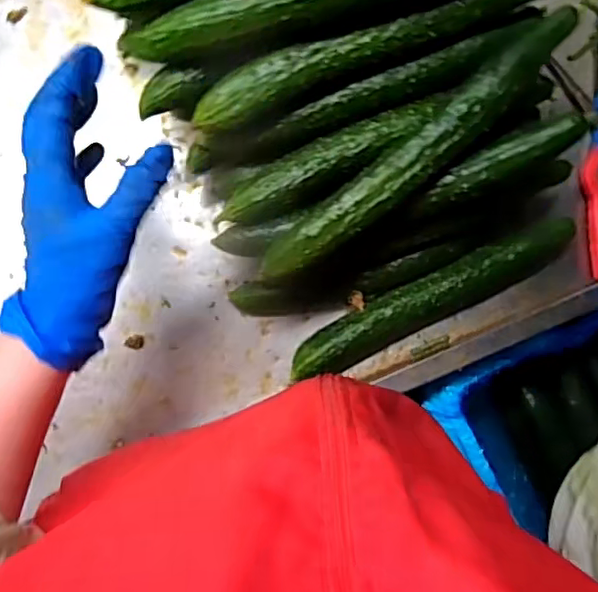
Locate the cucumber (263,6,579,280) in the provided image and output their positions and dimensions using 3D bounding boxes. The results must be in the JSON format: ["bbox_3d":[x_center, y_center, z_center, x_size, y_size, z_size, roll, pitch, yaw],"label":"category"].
[{"bbox_3d":[0.076,-0.094,0.406,0.255,0.036,0.046,-39,94,-6],"label":"cucumber"}]

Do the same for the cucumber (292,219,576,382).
[{"bbox_3d":[0.115,0.002,0.496,0.262,0.032,0.041,-27,93,-6],"label":"cucumber"}]

